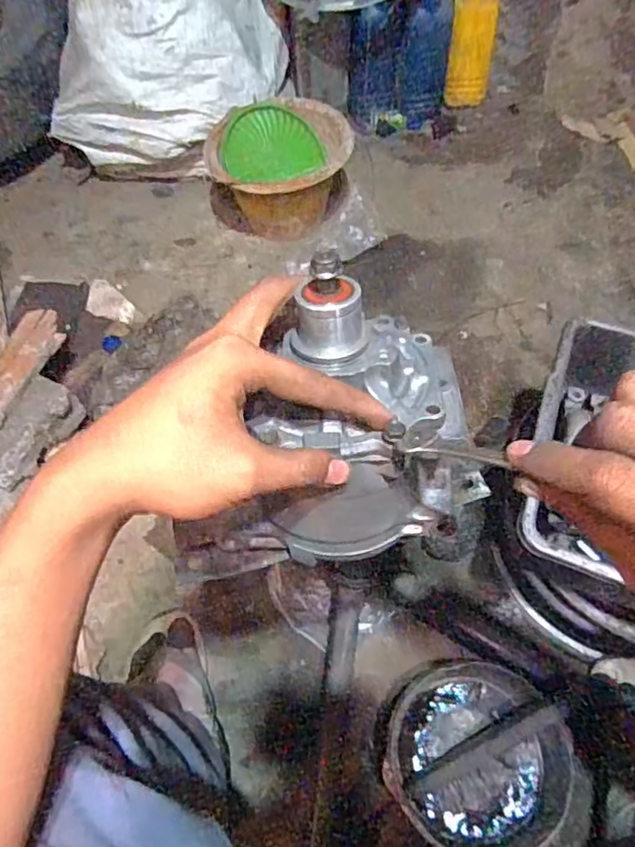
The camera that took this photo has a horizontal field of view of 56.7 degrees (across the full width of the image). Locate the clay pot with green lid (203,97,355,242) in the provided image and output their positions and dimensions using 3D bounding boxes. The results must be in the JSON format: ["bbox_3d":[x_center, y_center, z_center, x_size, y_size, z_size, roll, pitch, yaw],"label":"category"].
[{"bbox_3d":[-0.066,-0.471,1.095,0.254,0.157,0.203,-1,60,1],"label":"clay pot with green lid"}]

